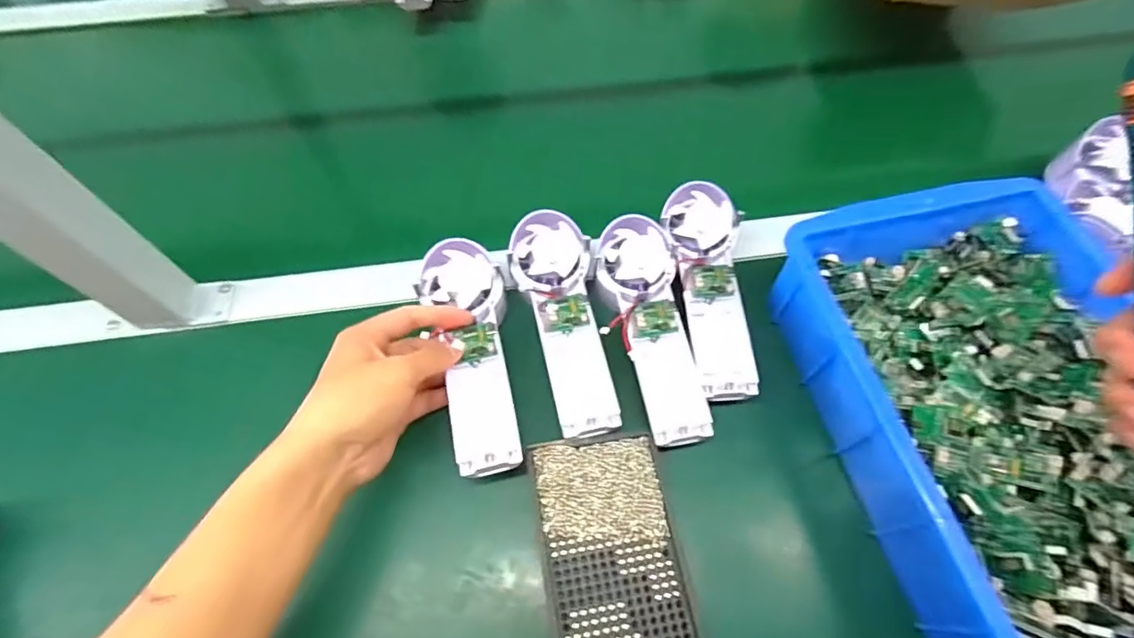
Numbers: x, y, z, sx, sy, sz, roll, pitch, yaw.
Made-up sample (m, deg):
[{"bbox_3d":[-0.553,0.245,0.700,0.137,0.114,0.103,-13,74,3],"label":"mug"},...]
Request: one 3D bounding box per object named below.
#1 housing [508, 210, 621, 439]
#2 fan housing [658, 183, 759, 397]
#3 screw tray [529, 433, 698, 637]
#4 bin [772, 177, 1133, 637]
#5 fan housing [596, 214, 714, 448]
[{"bbox_3d":[-0.002,-0.005,0.398,0.062,0.027,0.180,-10,62,-6],"label":"housing"},{"bbox_3d":[0.117,-0.027,0.421,0.060,0.022,0.177,-5,74,-3],"label":"fan housing"},{"bbox_3d":[0.028,0.144,0.341,0.083,0.012,0.132,-8,62,-5],"label":"screw tray"},{"bbox_3d":[0.280,0.055,0.354,0.192,0.084,0.288,-11,62,-7],"label":"bin"},{"bbox_3d":[0.062,0.004,0.395,0.061,0.032,0.172,-6,61,-4],"label":"fan housing"}]

